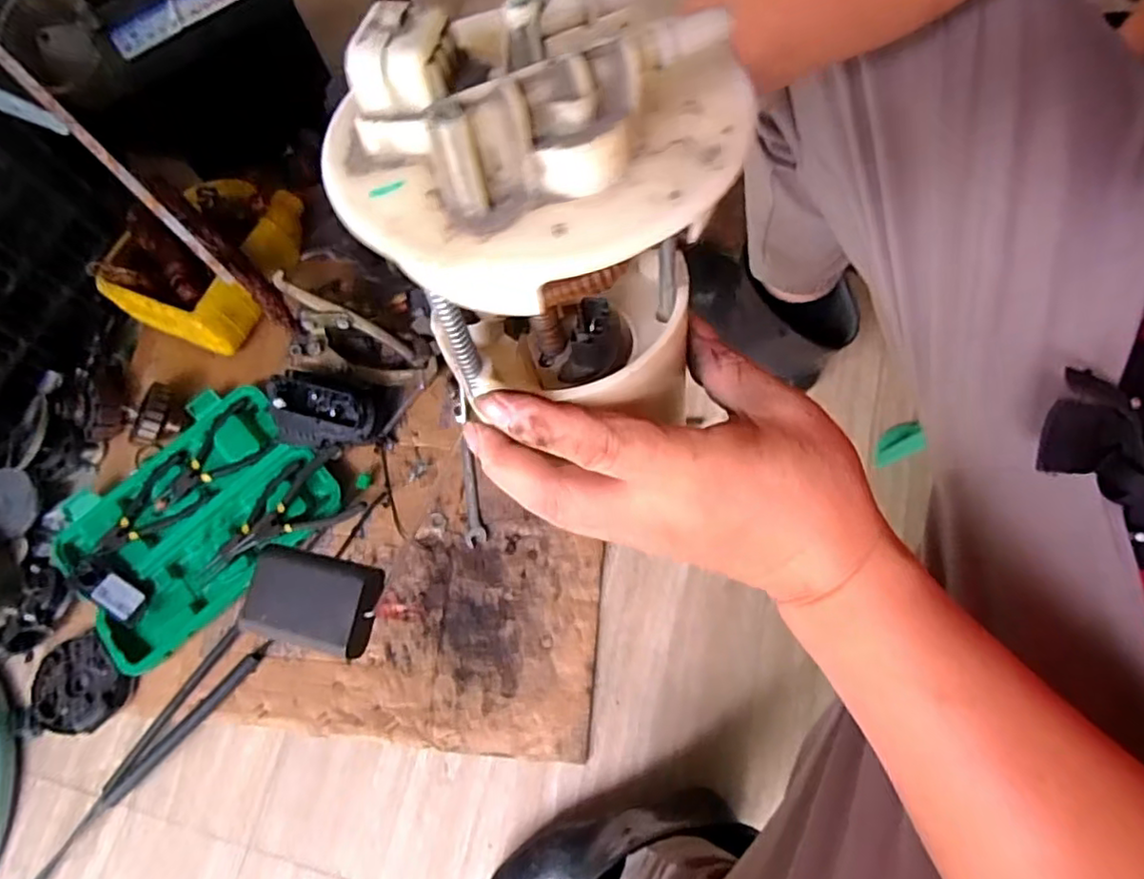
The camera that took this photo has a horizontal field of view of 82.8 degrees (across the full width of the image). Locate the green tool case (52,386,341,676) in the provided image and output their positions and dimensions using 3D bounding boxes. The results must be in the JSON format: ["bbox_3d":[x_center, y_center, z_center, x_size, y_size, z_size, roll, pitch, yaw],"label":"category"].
[{"bbox_3d":[-0.442,0.089,0.762,0.304,0.035,0.233,-38,72,-9],"label":"green tool case"}]

